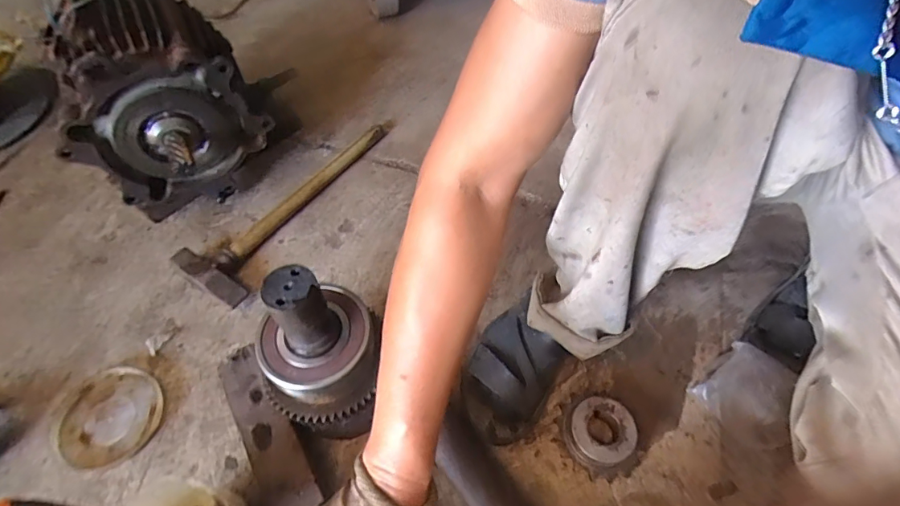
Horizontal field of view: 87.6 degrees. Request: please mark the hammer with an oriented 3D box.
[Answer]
[{"bbox_3d":[-0.233,-0.088,0.735,0.113,0.033,0.398,27,59,17],"label":"hammer"}]

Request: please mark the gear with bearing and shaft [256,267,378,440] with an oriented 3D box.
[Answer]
[{"bbox_3d":[-0.122,0.076,0.433,0.108,0.153,0.114,5,55,2],"label":"gear with bearing and shaft"}]

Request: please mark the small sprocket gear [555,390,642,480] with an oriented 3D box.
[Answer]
[{"bbox_3d":[0.171,0.200,0.531,0.077,0.031,0.094,-12,56,-10],"label":"small sprocket gear"}]

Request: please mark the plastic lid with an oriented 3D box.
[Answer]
[{"bbox_3d":[-0.402,0.190,0.553,0.109,0.007,0.116,-37,63,-24],"label":"plastic lid"}]

